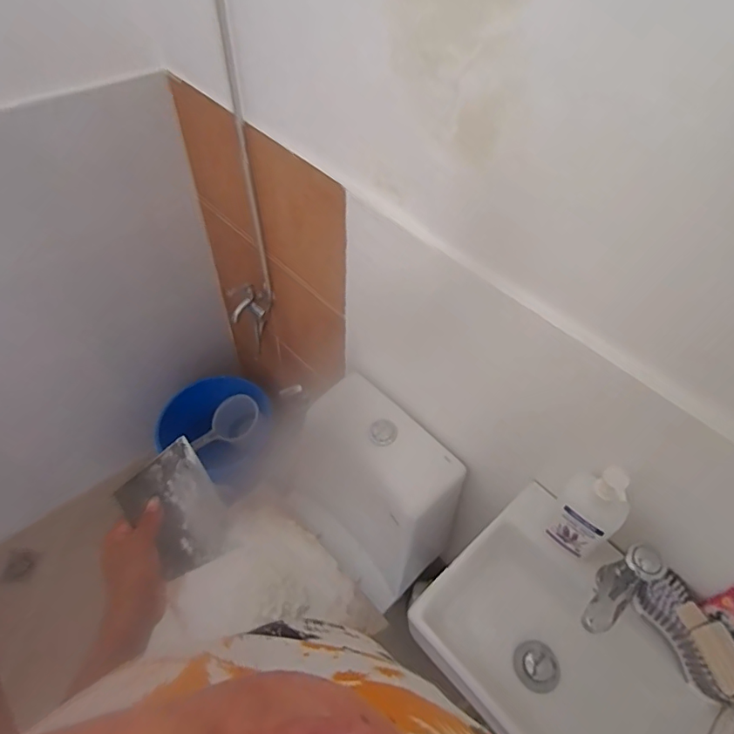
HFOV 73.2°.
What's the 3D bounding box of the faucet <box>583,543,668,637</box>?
[{"bbox_3d":[0.326,0.302,0.661,0.132,0.107,0.052,-25,54,-24],"label":"faucet"}]

